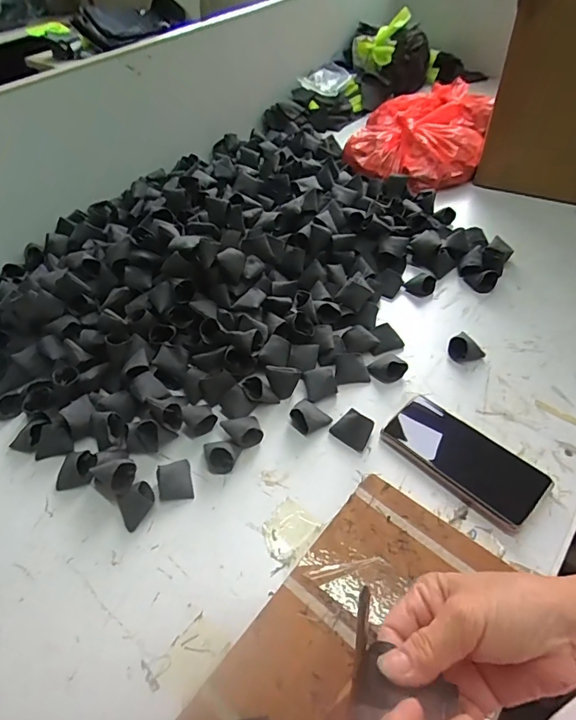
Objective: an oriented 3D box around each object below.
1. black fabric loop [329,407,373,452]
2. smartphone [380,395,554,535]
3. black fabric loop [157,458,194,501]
[{"bbox_3d":[0.071,0.075,0.500,0.041,0.022,0.032,25,54,25],"label":"black fabric loop"},{"bbox_3d":[0.182,0.102,0.473,0.078,0.017,0.158,-37,55,-25],"label":"smartphone"},{"bbox_3d":[-0.119,0.126,0.472,0.034,0.016,0.040,-12,48,-5],"label":"black fabric loop"}]

